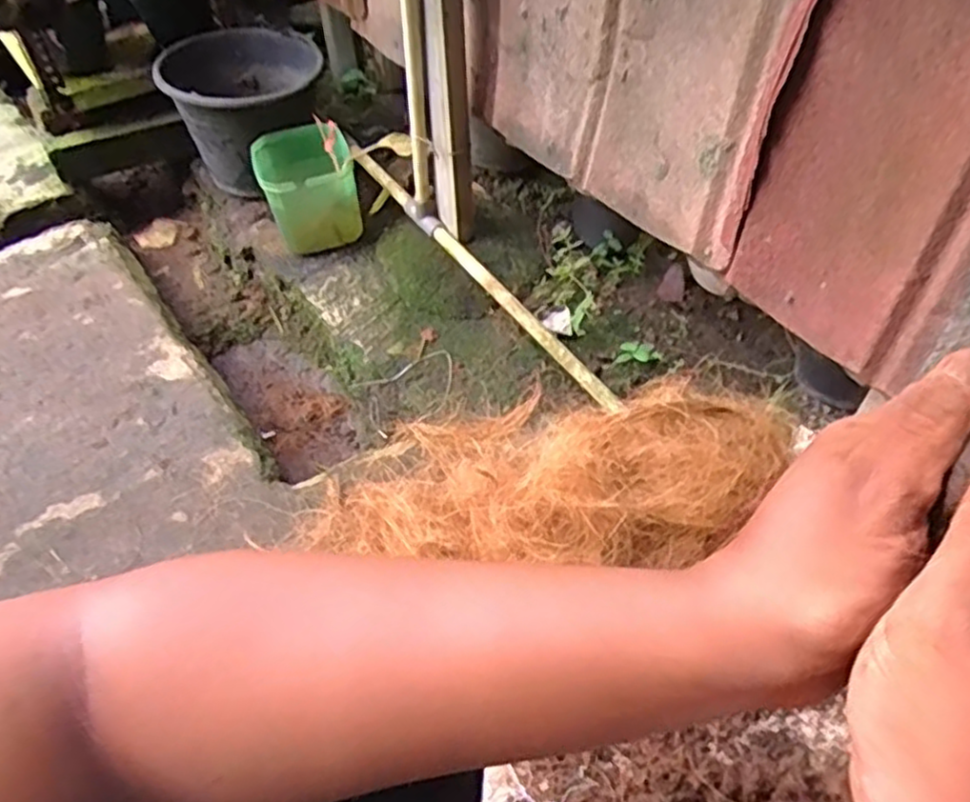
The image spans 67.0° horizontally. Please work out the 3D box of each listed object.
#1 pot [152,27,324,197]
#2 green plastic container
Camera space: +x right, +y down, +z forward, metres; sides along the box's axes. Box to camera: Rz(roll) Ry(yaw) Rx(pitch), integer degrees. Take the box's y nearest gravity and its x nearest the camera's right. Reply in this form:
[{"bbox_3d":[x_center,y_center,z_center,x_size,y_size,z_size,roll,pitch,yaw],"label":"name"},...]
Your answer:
[{"bbox_3d":[-0.417,-0.527,1.336,0.276,0.219,0.310,-25,52,-18],"label":"pot"},{"bbox_3d":[-0.296,-0.356,1.238,0.152,0.198,0.122,-13,49,-8],"label":"green plastic container"}]

